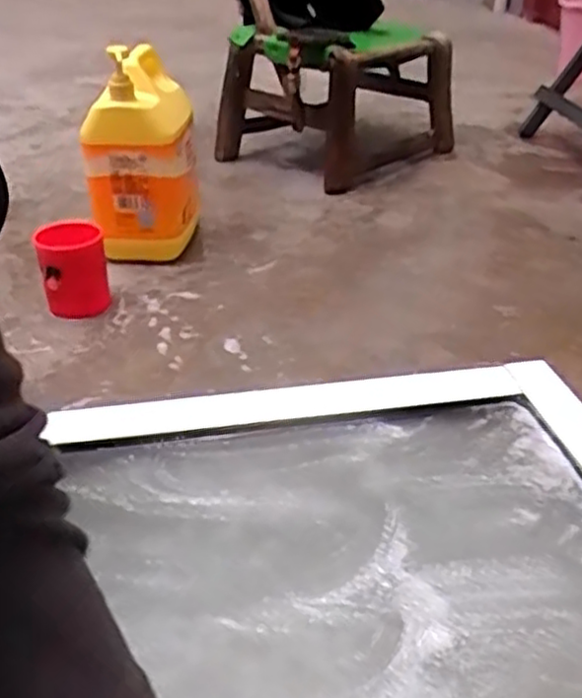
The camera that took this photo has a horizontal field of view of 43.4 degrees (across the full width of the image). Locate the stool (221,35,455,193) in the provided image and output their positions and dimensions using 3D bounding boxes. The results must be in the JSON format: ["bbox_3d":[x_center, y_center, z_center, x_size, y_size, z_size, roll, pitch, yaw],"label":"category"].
[{"bbox_3d":[0.117,-0.510,1.469,0.446,0.248,0.301,-24,39,-33],"label":"stool"}]

